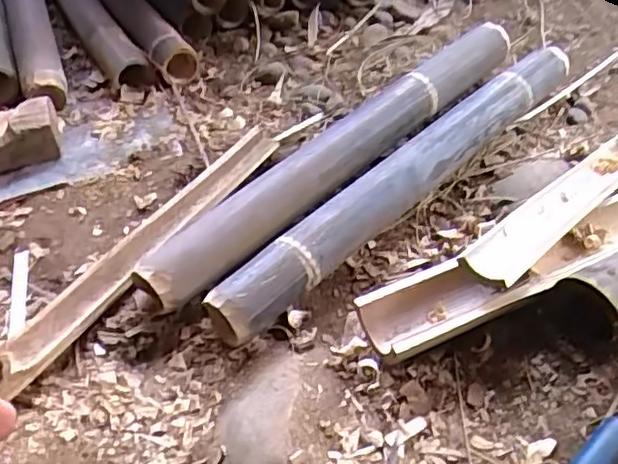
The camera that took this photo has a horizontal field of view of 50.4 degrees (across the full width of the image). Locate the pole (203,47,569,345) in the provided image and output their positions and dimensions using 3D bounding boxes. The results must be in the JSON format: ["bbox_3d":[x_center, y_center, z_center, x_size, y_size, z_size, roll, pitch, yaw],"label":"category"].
[{"bbox_3d":[0.123,-0.070,0.743,0.061,0.053,0.591,32,54,33],"label":"pole"}]

